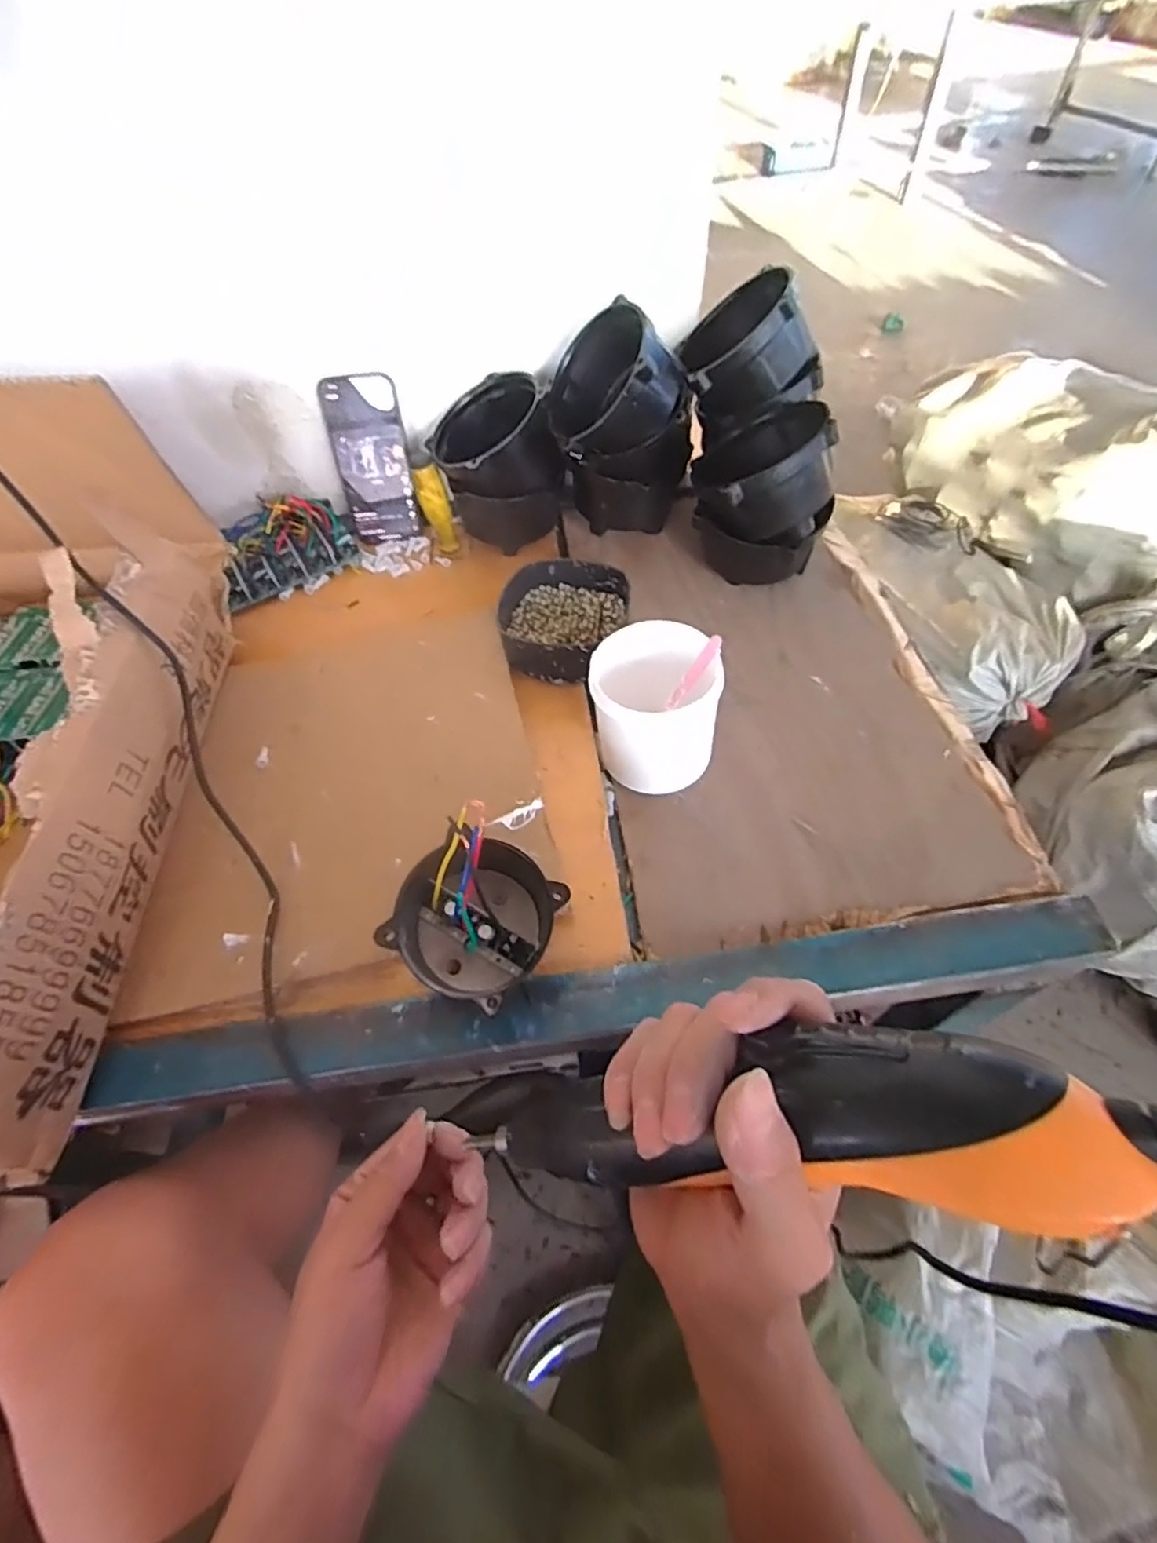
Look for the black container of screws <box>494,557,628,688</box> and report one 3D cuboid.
[{"bbox_3d":[-0.015,-0.143,0.596,0.118,0.045,0.136,19,58,17],"label":"black container of screws"}]

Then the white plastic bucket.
[{"bbox_3d":[0.060,-0.045,0.490,0.093,0.105,0.088,-13,55,-5],"label":"white plastic bucket"}]

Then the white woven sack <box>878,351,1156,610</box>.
[{"bbox_3d":[0.979,-0.678,1.327,0.261,0.275,0.724,-24,56,-13],"label":"white woven sack"}]

